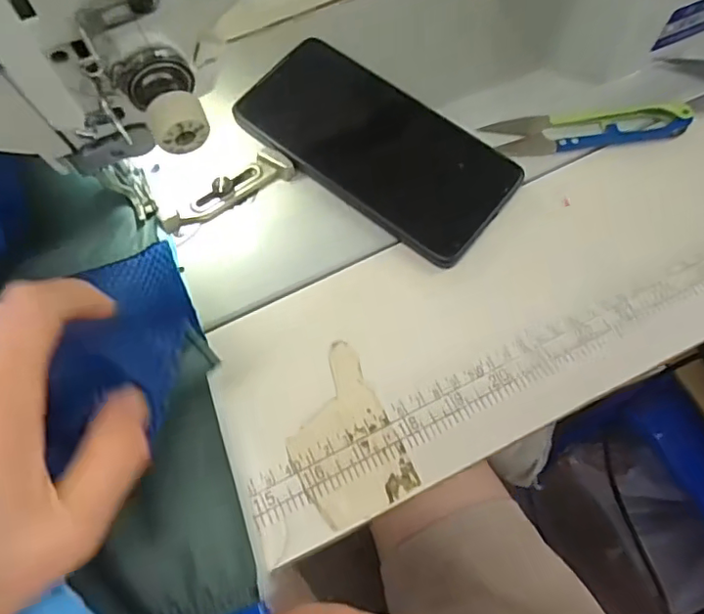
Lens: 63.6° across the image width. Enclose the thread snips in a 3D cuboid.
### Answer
[{"bbox_3d":[0.137,-0.105,0.330,0.110,0.014,0.026,-7,69,-2],"label":"thread snips"}]

